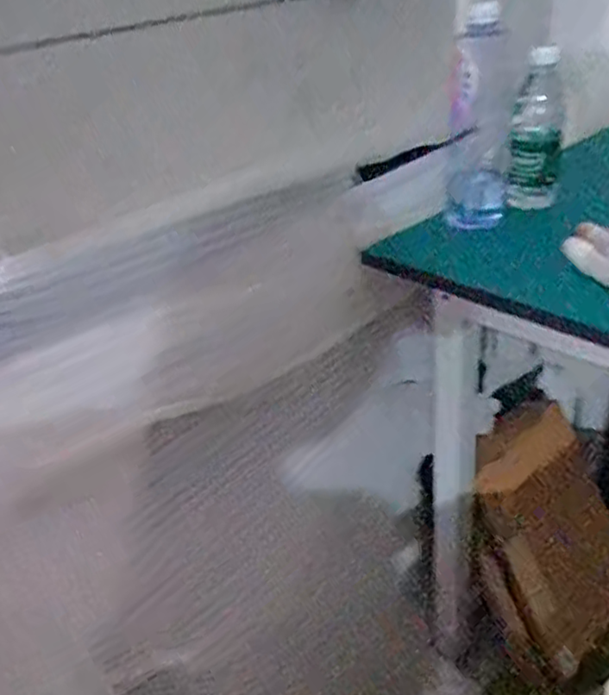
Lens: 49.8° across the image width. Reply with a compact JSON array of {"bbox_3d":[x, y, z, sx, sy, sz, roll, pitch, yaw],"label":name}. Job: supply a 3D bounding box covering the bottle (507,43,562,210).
[{"bbox_3d":[0.270,-0.251,0.762,0.052,0.176,0.063,9,35,23],"label":"bottle"}]

